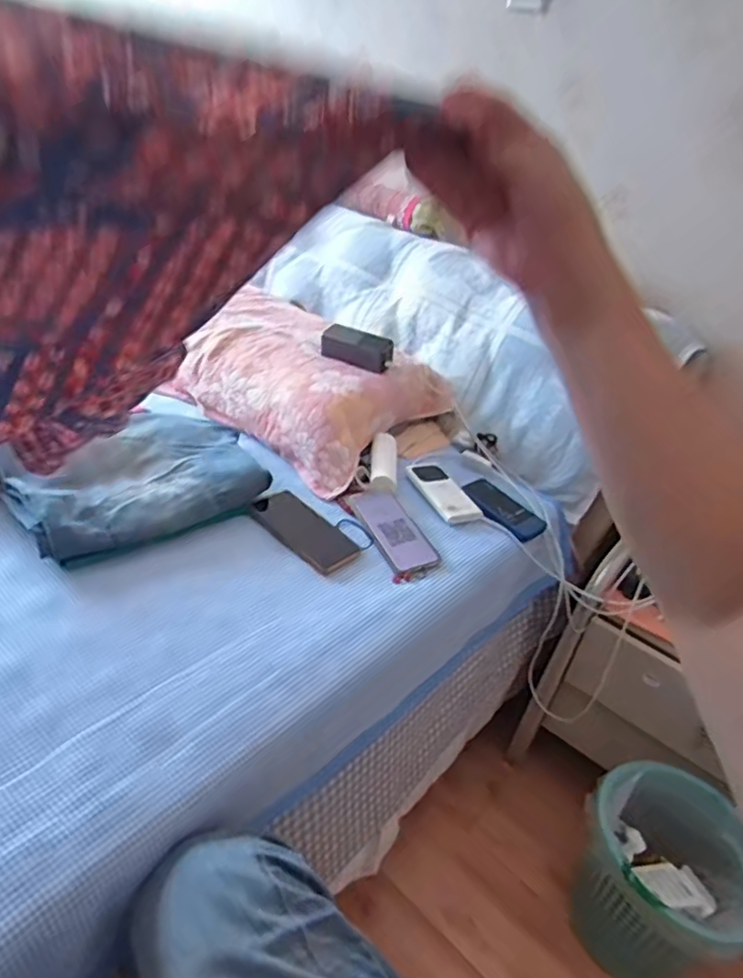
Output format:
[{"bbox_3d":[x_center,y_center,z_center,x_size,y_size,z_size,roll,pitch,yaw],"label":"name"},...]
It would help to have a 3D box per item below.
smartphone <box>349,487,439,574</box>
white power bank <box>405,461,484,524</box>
[{"bbox_3d":[0.032,0.058,0.928,0.079,0.010,0.172,-15,49,-22],"label":"smartphone"},{"bbox_3d":[0.118,-0.002,1.029,0.071,0.018,0.176,-9,36,-23],"label":"white power bank"}]

